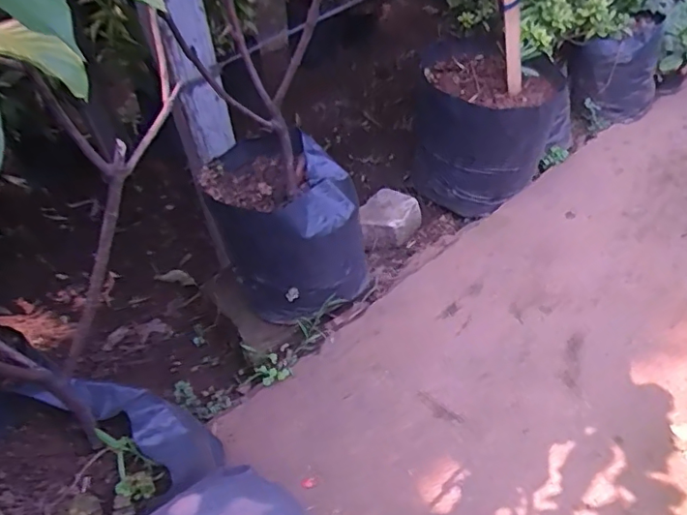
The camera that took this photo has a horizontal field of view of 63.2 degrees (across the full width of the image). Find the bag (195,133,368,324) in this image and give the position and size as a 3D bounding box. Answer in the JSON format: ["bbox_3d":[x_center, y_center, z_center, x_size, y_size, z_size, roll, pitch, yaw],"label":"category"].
[{"bbox_3d":[-0.089,-0.054,0.893,0.216,0.191,0.231,-19,50,-15],"label":"bag"}]

